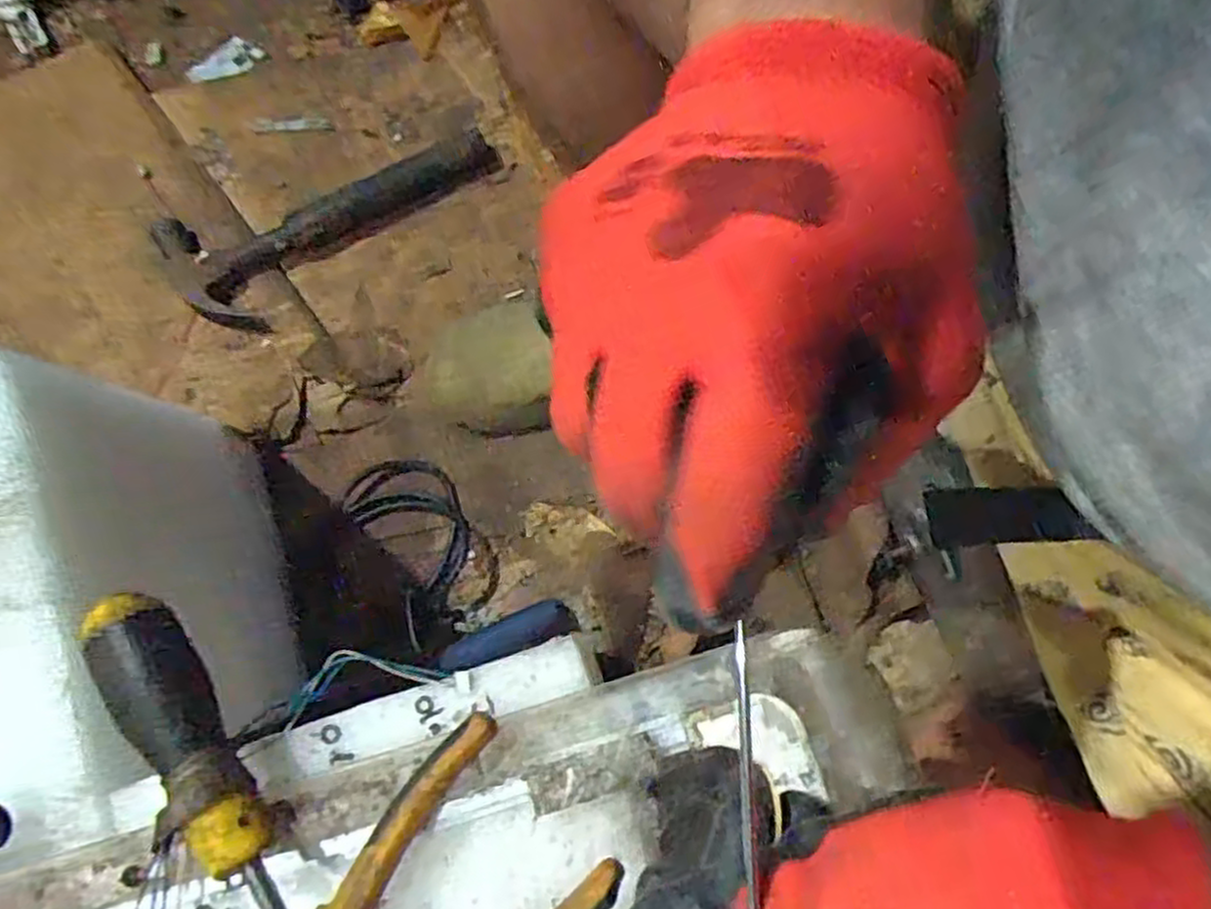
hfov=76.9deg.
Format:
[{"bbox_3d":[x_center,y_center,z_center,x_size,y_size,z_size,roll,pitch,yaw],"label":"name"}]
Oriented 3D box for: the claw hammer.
[{"bbox_3d":[-0.234,-0.208,0.688,0.309,0.034,0.106,-26,76,-8],"label":"claw hammer"}]

